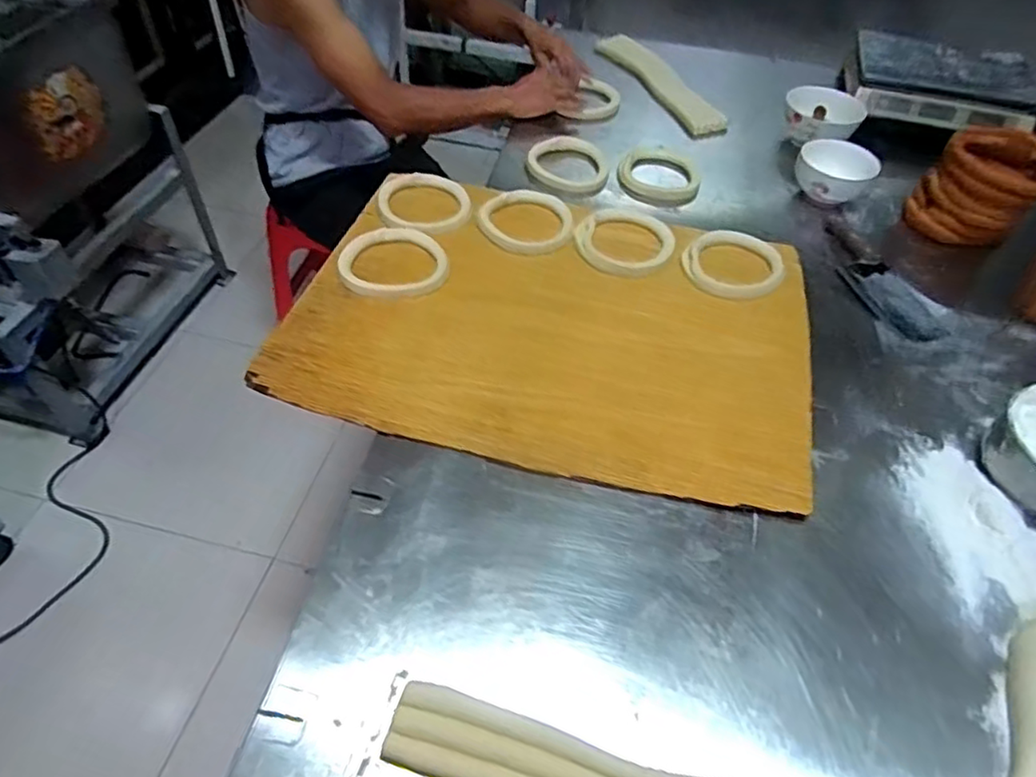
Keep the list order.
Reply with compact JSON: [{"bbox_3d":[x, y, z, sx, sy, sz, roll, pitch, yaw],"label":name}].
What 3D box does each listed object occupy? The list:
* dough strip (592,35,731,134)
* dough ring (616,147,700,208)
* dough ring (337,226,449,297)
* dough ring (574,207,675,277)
[{"bbox_3d":[0.316,-0.689,1.403,0.101,0.029,0.432,-15,53,-16],"label":"dough strip"},{"bbox_3d":[0.258,-0.389,1.156,0.147,0.025,0.148,2,50,-3],"label":"dough ring"},{"bbox_3d":[-0.184,-0.191,0.930,0.154,0.013,0.151,2,50,-3],"label":"dough ring"},{"bbox_3d":[0.166,-0.239,1.008,0.152,0.017,0.145,2,50,-3],"label":"dough ring"}]

